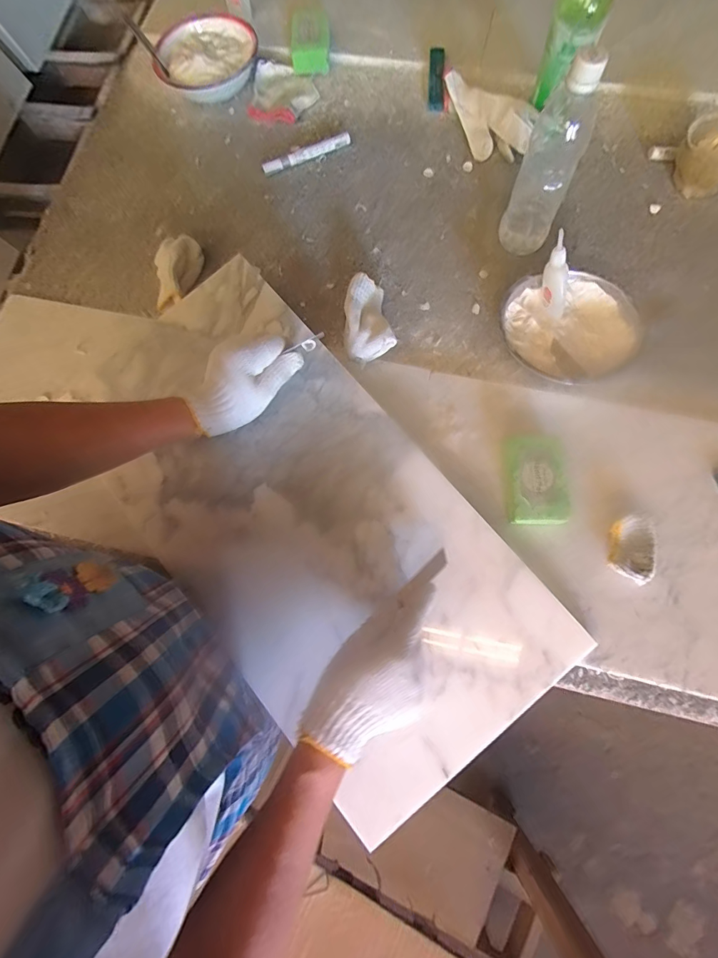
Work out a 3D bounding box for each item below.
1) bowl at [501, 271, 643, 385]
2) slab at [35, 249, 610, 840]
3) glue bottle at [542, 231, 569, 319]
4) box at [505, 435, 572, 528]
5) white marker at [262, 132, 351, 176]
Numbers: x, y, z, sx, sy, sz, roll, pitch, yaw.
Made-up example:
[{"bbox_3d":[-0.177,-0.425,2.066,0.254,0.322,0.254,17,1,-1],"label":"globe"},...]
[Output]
[{"bbox_3d":[0.250,-0.182,0.495,0.153,0.037,0.146,-1,75,4],"label":"bowl"},{"bbox_3d":[-0.070,0.042,0.447,0.297,0.019,0.599,-41,81,-2],"label":"slab"},{"bbox_3d":[0.226,-0.236,0.472,0.018,0.092,0.029,-28,44,-6],"label":"glue bottle"},{"bbox_3d":[0.194,0.001,0.447,0.062,0.025,0.099,1,75,5],"label":"box"},{"bbox_3d":[-0.080,-0.504,0.625,0.141,0.014,0.016,-22,74,-2],"label":"white marker"}]

